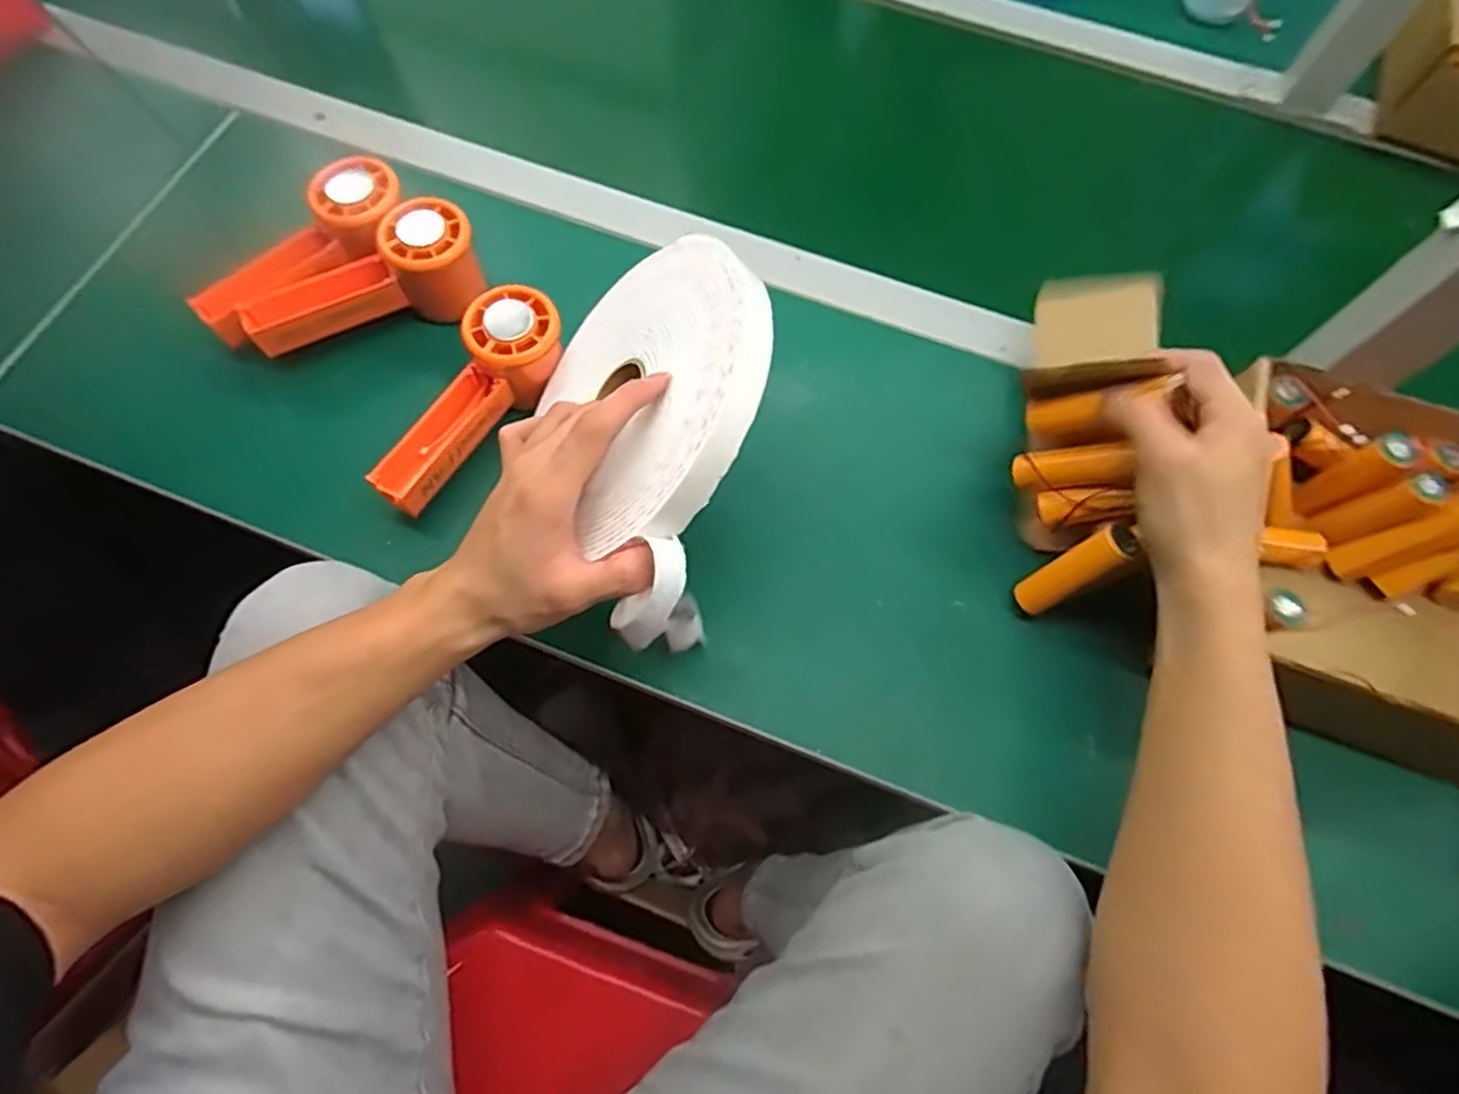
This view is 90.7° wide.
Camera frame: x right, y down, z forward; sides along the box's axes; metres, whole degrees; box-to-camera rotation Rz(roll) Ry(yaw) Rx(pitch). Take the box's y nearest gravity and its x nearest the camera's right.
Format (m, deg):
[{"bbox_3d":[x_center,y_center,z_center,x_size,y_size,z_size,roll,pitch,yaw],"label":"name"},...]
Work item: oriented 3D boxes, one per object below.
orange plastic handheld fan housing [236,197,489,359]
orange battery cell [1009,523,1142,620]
[{"bbox_3d":[-0.238,-0.169,0.474,0.149,0.066,0.058,-19,70,-10],"label":"orange plastic handheld fan housing"},{"bbox_3d":[0.194,0.015,0.409,0.024,0.078,0.021,-11,65,-42],"label":"orange battery cell"}]

